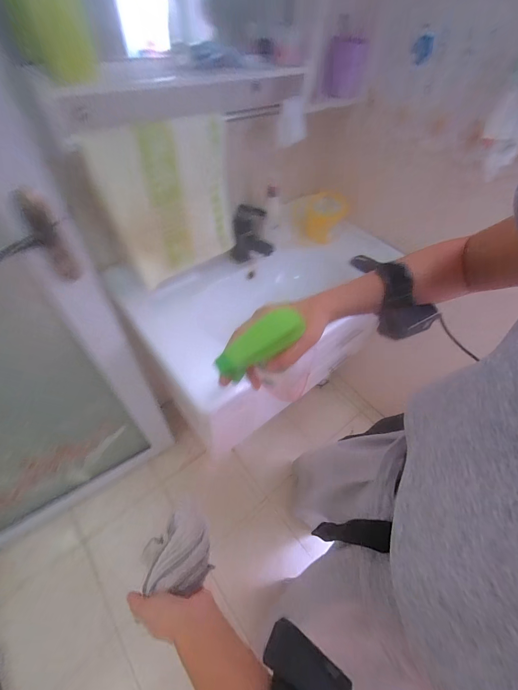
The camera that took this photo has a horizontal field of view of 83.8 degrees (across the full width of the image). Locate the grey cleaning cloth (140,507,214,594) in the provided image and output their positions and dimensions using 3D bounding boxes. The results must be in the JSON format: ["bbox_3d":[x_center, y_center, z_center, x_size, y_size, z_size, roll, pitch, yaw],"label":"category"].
[{"bbox_3d":[-0.105,0.262,0.374,0.077,0.041,0.088,-8,50,-10],"label":"grey cleaning cloth"}]

